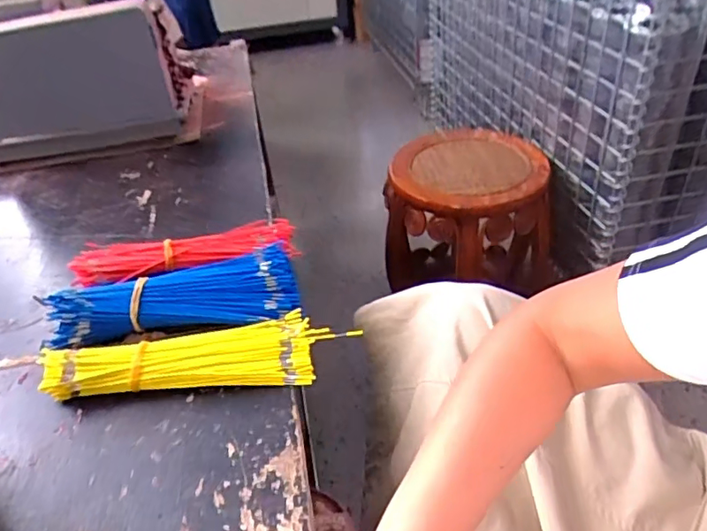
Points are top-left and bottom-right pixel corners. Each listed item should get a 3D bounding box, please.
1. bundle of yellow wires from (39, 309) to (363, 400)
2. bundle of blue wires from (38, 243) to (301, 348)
[{"bbox_3d":[-0.140,0.083,0.510,0.282,0.035,0.073,-4,38,0],"label":"bundle of yellow wires"},{"bbox_3d":[-0.184,0.031,0.569,0.243,0.049,0.095,-8,39,-4],"label":"bundle of blue wires"}]

